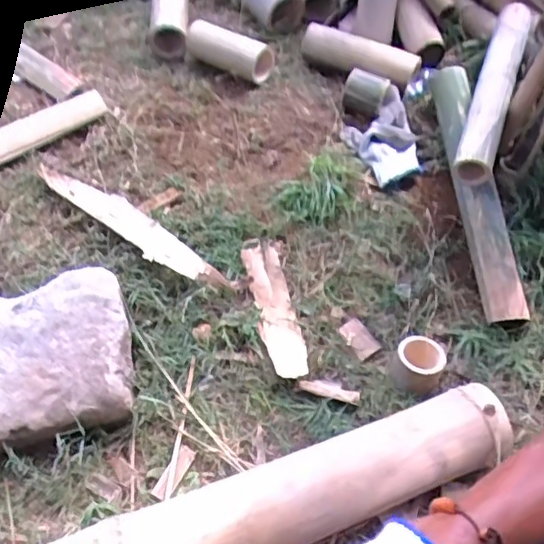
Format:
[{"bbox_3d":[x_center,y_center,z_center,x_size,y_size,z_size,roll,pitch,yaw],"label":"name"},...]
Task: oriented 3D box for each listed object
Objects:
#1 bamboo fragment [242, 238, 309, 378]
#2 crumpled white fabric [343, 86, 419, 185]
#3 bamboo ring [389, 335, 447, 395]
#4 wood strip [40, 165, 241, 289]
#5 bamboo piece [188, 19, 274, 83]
[{"bbox_3d":[0.004,0.043,0.788,0.054,0.020,0.207,-11,65,-9],"label":"bamboo fragment"},{"bbox_3d":[0.181,-0.212,0.910,0.110,0.062,0.134,-19,51,-15],"label":"crumpled white fabric"},{"bbox_3d":[0.187,0.119,0.747,0.068,0.037,0.075,12,52,12],"label":"bamboo ring"},{"bbox_3d":[-0.194,-0.064,0.809,0.330,0.018,0.047,35,82,17],"label":"wood strip"},{"bbox_3d":[-0.068,-0.383,0.992,0.147,0.062,0.063,28,55,23],"label":"bamboo piece"}]

